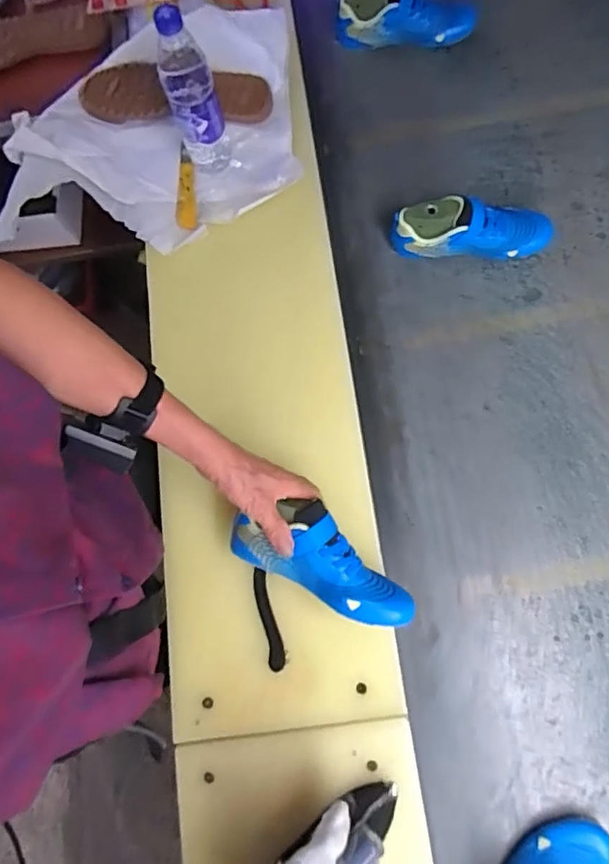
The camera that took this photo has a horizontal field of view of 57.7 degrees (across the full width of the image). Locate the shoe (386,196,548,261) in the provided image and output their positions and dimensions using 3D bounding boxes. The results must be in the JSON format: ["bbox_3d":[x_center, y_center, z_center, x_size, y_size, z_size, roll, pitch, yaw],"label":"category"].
[{"bbox_3d":[0.236,-0.286,0.770,0.227,0.083,0.077,-6,75,2],"label":"shoe"}]

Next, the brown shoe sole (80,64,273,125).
[{"bbox_3d":[-0.191,-0.496,0.814,0.281,0.026,0.085,3,76,6],"label":"brown shoe sole"}]

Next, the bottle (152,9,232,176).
[{"bbox_3d":[-0.141,-0.425,0.697,0.063,0.219,0.055,-16,75,1],"label":"bottle"}]

